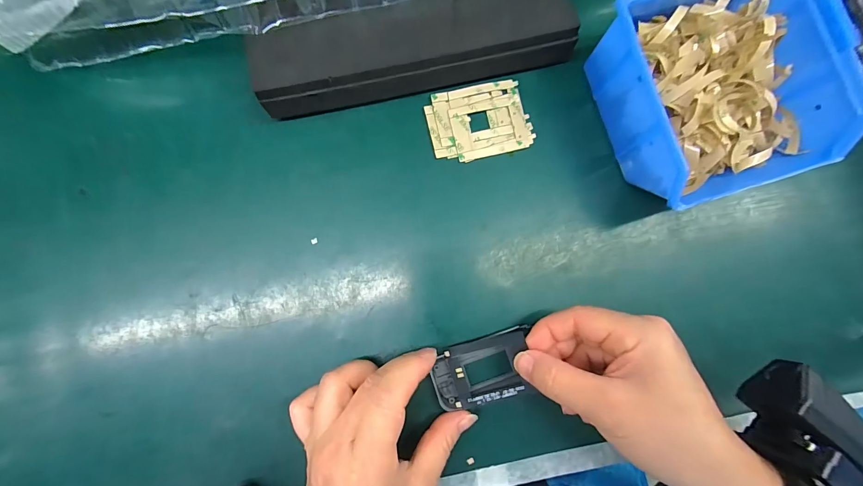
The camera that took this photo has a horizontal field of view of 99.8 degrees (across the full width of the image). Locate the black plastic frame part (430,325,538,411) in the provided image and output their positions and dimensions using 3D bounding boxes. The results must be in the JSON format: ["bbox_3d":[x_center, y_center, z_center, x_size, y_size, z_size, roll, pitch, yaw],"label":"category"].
[{"bbox_3d":[0.034,0.082,0.240,0.065,0.011,0.043,-14,57,5],"label":"black plastic frame part"}]

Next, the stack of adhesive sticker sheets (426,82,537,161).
[{"bbox_3d":[0.034,-0.088,0.263,0.071,0.005,0.052,-13,84,-4],"label":"stack of adhesive sticker sheets"}]

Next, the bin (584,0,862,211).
[{"bbox_3d":[0.179,-0.097,0.237,0.124,0.068,0.132,-15,85,-3],"label":"bin"}]

